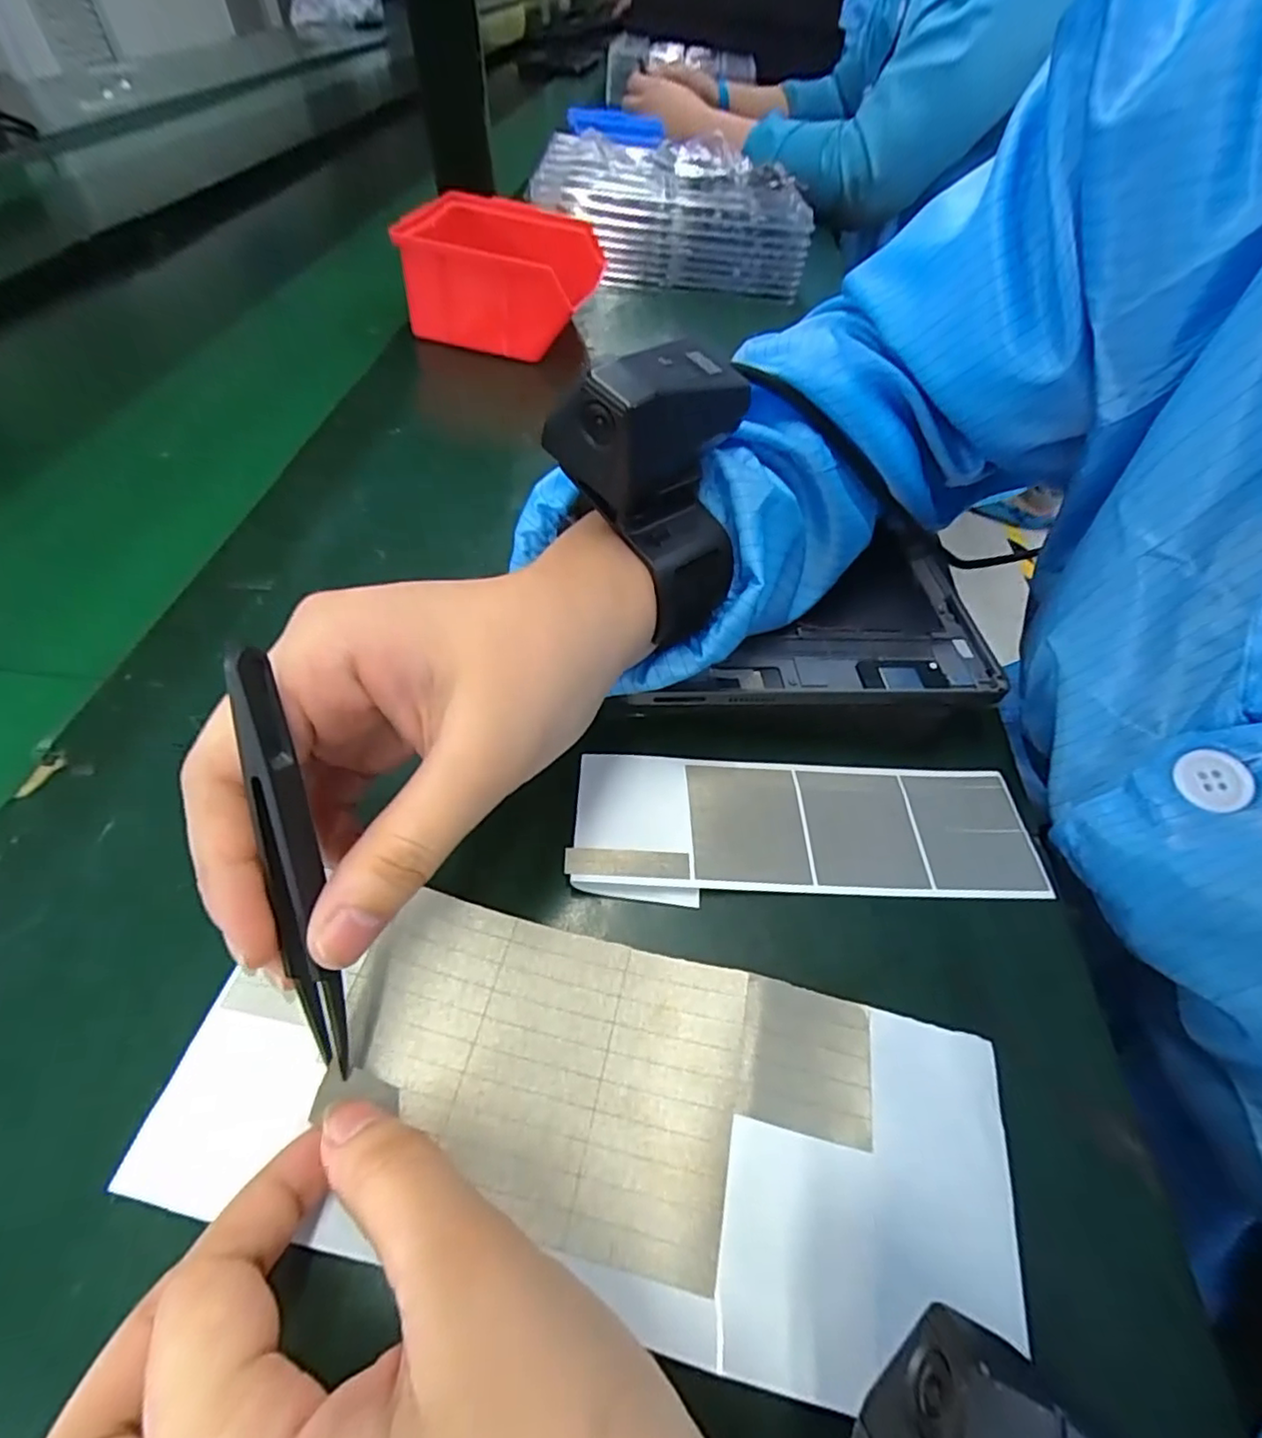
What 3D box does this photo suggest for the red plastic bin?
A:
[{"bbox_3d":[-0.099,-0.346,0.482,0.137,0.068,0.130,8,54,-1],"label":"red plastic bin"}]

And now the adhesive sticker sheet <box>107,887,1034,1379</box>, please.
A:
[{"bbox_3d":[-0.009,0.108,0.178,0.234,0.012,0.088,11,51,4],"label":"adhesive sticker sheet"}]

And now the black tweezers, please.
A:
[{"bbox_3d":[-0.080,0.035,0.143,0.010,0.100,0.009,-7,10,-3],"label":"black tweezers"}]

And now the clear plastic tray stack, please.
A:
[{"bbox_3d":[0.042,-0.513,0.620,0.262,0.085,0.226,5,54,0],"label":"clear plastic tray stack"}]

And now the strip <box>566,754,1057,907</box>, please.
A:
[{"bbox_3d":[0.070,0.043,0.242,0.181,0.006,0.057,4,50,-6],"label":"strip"}]

